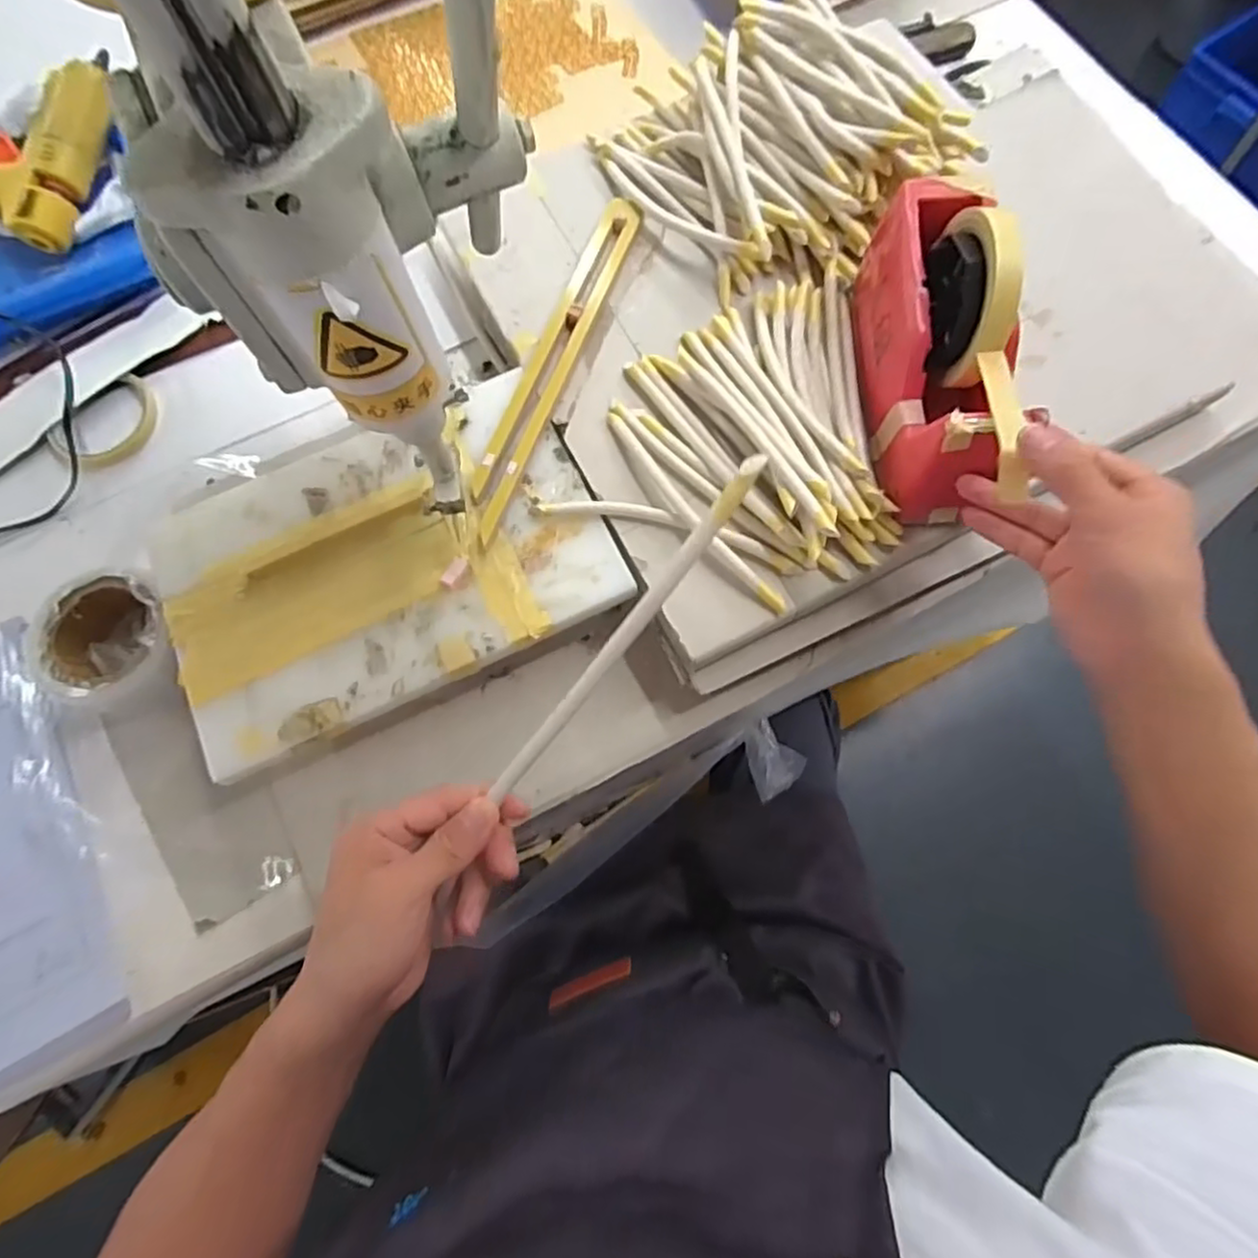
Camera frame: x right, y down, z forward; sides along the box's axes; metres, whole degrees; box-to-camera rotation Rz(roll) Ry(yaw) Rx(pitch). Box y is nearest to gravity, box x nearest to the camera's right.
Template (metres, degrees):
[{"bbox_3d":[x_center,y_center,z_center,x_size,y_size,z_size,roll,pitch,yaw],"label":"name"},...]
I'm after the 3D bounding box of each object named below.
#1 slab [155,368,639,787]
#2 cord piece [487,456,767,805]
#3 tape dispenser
[{"bbox_3d":[-0.171,-0.051,0.480,0.295,0.013,0.206,-25,76,-5],"label":"slab"},{"bbox_3d":[-0.005,0.006,0.315,0.010,0.007,0.202,42,109,11],"label":"cord piece"},{"bbox_3d":[0.190,-0.179,0.430,0.059,0.116,0.200,2,75,2],"label":"tape dispenser"}]

